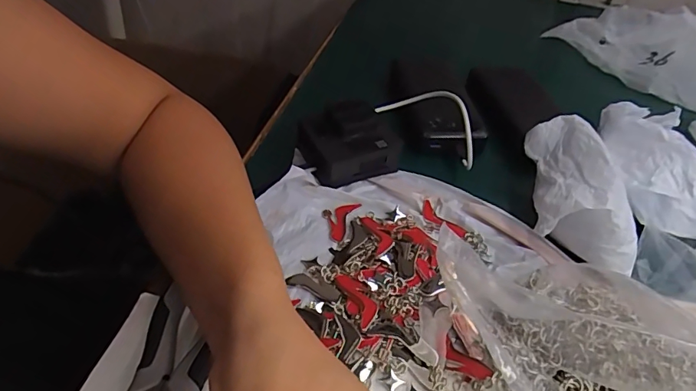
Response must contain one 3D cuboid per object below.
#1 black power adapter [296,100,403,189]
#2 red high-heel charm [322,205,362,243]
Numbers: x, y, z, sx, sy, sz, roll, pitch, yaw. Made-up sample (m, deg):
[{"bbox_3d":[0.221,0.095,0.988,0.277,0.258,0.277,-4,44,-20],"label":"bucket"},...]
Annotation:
[{"bbox_3d":[0.001,-0.051,0.424,0.080,0.045,0.068,-17,49,-22],"label":"black power adapter"},{"bbox_3d":[-0.010,0.020,0.384,0.025,0.004,0.044,17,45,11],"label":"red high-heel charm"}]

